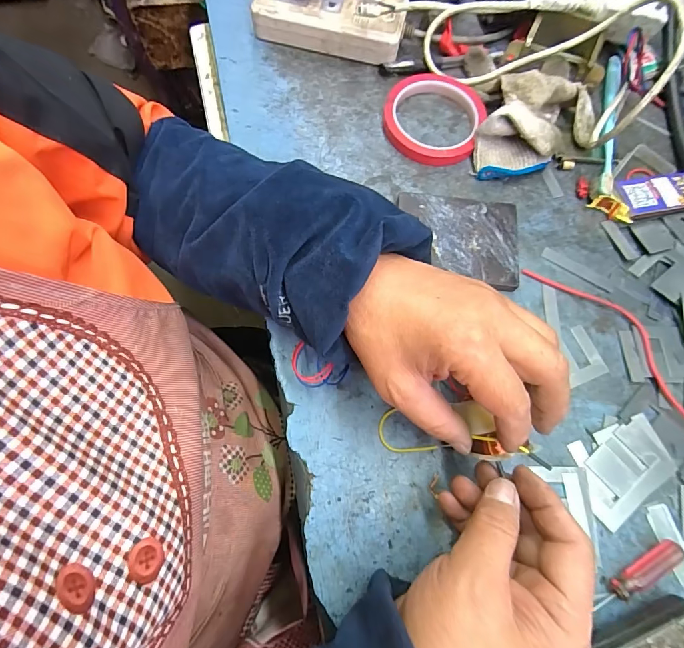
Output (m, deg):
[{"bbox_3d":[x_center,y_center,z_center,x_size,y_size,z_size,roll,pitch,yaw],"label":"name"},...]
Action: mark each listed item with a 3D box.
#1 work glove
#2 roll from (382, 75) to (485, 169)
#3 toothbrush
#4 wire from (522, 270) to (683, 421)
[{"bbox_3d":[0.181,-0.191,0.373,0.121,0.044,0.091,-7,73,-4],"label":"work glove"},{"bbox_3d":[0.089,-0.202,0.386,0.090,0.017,0.102,23,74,5],"label":"roll"},{"bbox_3d":[0.260,-0.195,0.390,0.018,0.019,0.173,17,73,3],"label":"toothbrush"},{"bbox_3d":[0.233,0.009,0.329,0.045,0.006,0.183,-40,78,-13],"label":"wire"}]

